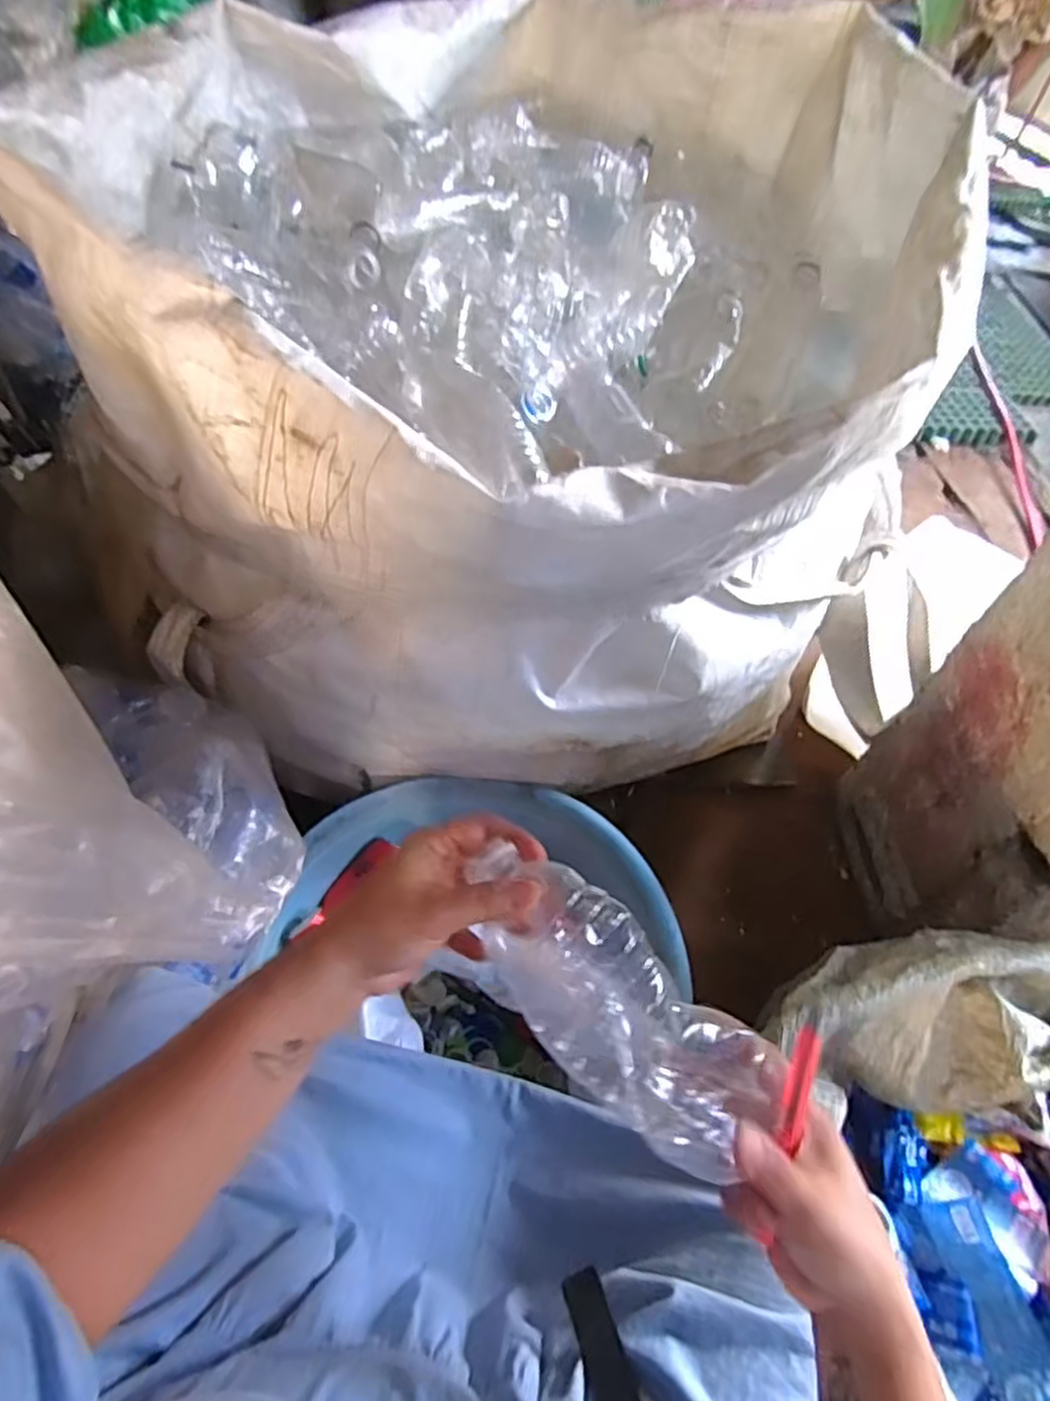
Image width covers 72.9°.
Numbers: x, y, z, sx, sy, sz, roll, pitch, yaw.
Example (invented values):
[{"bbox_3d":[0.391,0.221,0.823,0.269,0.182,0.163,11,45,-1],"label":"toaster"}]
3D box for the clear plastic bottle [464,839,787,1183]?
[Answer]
[{"bbox_3d":[0.046,0.153,0.365,0.188,0.054,0.070,45,61,7],"label":"clear plastic bottle"}]

